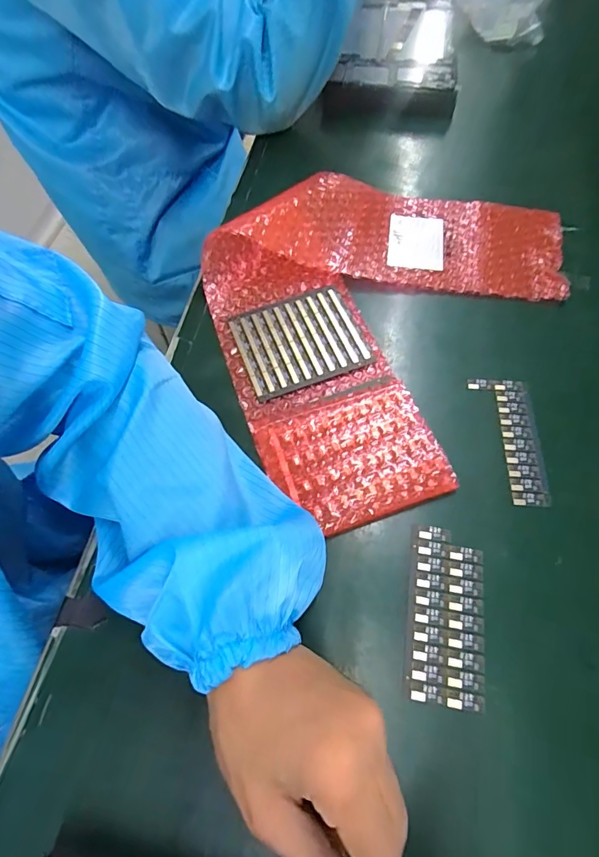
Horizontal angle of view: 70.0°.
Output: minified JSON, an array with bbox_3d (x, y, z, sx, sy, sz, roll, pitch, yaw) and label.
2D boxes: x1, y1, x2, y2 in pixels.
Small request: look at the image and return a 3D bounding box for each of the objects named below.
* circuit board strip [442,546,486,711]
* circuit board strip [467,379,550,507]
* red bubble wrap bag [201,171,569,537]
[{"bbox_3d":[0.098,0.117,0.256,0.024,0.004,0.088,9,64,6],"label":"circuit board strip"},{"bbox_3d":[0.154,0.007,0.308,0.039,0.004,0.098,-4,64,2],"label":"circuit board strip"},{"bbox_3d":[0.076,-0.113,0.350,0.331,0.033,0.268,-37,68,-16],"label":"red bubble wrap bag"}]

